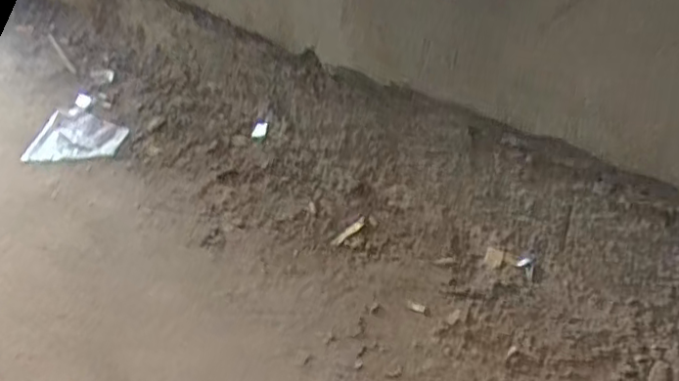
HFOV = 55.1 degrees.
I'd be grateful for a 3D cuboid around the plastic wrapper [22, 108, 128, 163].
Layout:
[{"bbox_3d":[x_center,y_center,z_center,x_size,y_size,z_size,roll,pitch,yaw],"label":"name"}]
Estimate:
[{"bbox_3d":[-0.557,-0.135,1.428,0.222,0.025,0.191,-1,39,6],"label":"plastic wrapper"}]

